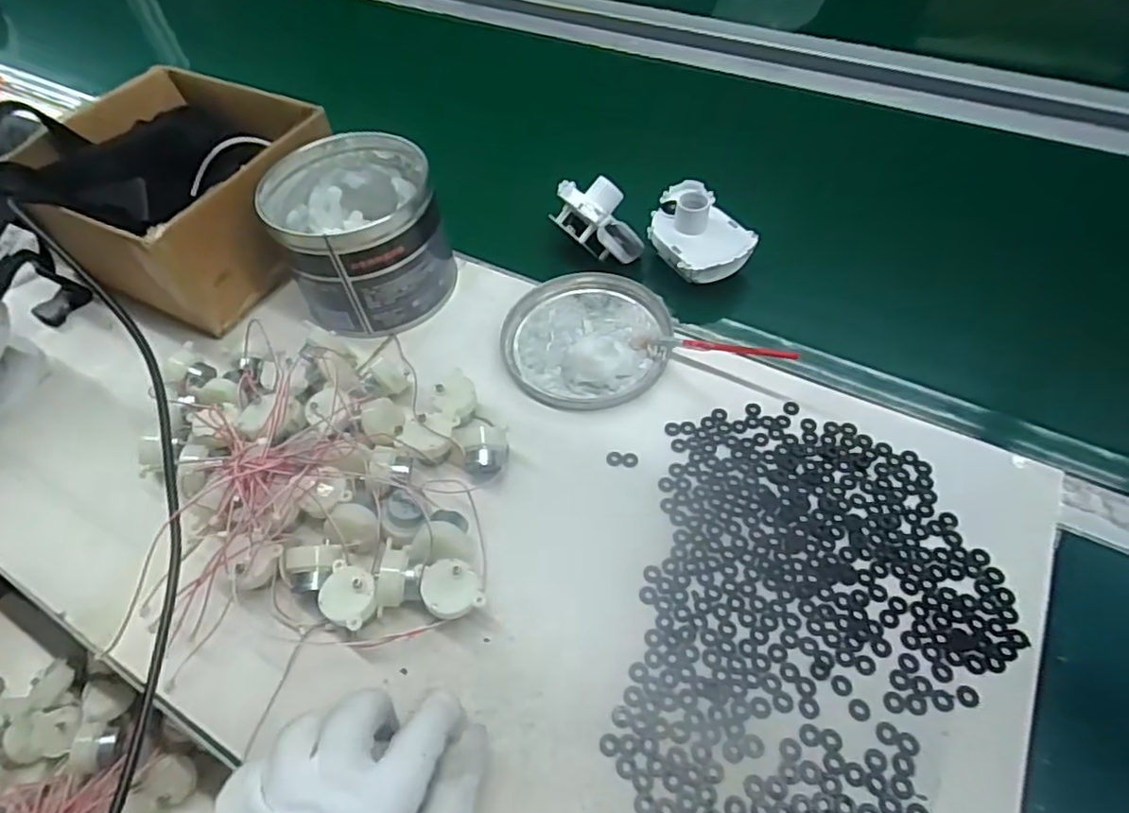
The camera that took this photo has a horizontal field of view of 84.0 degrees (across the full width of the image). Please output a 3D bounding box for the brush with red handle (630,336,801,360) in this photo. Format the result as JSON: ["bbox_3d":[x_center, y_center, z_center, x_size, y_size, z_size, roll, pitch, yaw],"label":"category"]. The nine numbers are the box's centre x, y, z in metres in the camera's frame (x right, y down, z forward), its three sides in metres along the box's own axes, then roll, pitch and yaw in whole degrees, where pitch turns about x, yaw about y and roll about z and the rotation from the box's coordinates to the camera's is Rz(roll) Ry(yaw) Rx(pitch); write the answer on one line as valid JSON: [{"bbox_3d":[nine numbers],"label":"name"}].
[{"bbox_3d":[0.105,-0.041,0.449,0.129,0.012,0.016,11,50,41],"label":"brush with red handle"}]

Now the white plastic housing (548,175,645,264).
[{"bbox_3d":[0.026,-0.157,0.532,0.051,0.054,0.071,-36,59,-21],"label":"white plastic housing"}]

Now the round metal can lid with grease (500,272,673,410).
[{"bbox_3d":[0.016,-0.057,0.488,0.127,0.020,0.127,-2,54,3],"label":"round metal can lid with grease"}]

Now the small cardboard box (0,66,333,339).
[{"bbox_3d":[-0.326,-0.187,0.546,0.213,0.098,0.190,29,60,22],"label":"small cardboard box"}]

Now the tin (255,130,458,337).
[{"bbox_3d":[-0.162,-0.141,0.505,0.121,0.098,0.129,-2,54,3],"label":"tin"}]

